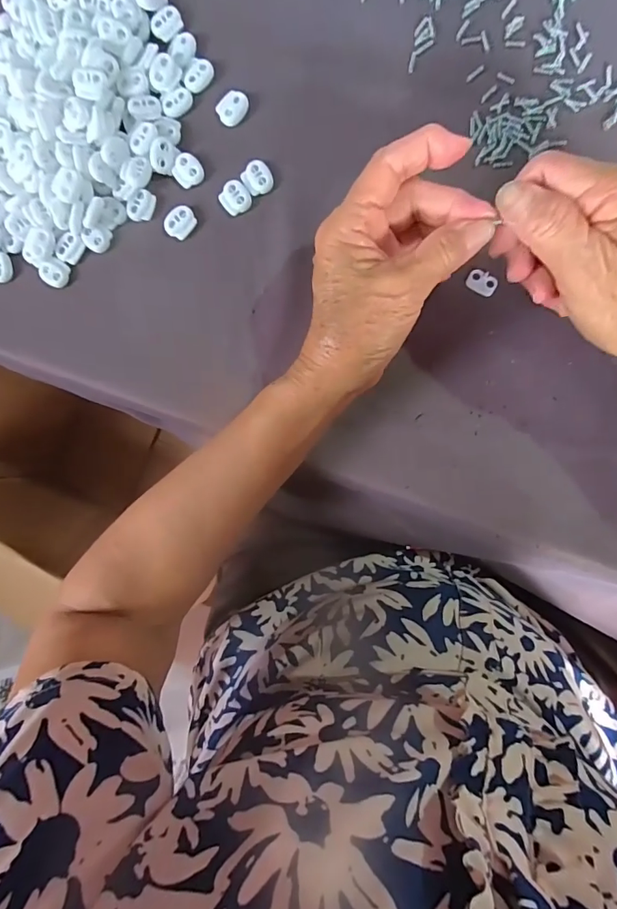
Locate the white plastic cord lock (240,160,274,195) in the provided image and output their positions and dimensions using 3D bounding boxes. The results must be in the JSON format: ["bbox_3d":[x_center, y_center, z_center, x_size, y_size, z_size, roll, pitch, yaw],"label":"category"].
[{"bbox_3d":[-0.035,-0.188,0.302,0.020,0.005,0.021,-31,88,8],"label":"white plastic cord lock"}]

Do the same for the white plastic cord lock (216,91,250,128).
[{"bbox_3d":[-0.052,-0.237,0.303,0.019,0.004,0.023,45,97,4],"label":"white plastic cord lock"}]

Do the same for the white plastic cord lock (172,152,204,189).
[{"bbox_3d":[-0.084,-0.198,0.307,0.020,0.004,0.020,-41,86,7],"label":"white plastic cord lock"}]

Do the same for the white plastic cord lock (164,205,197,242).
[{"bbox_3d":[-0.090,-0.162,0.309,0.019,0.004,0.022,42,97,5],"label":"white plastic cord lock"}]

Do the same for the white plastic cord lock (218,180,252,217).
[{"bbox_3d":[-0.050,-0.176,0.304,0.020,0.006,0.020,-41,86,7],"label":"white plastic cord lock"}]

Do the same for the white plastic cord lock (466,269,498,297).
[{"bbox_3d":[0.112,-0.111,0.285,0.019,0.004,0.014,28,95,6],"label":"white plastic cord lock"}]

